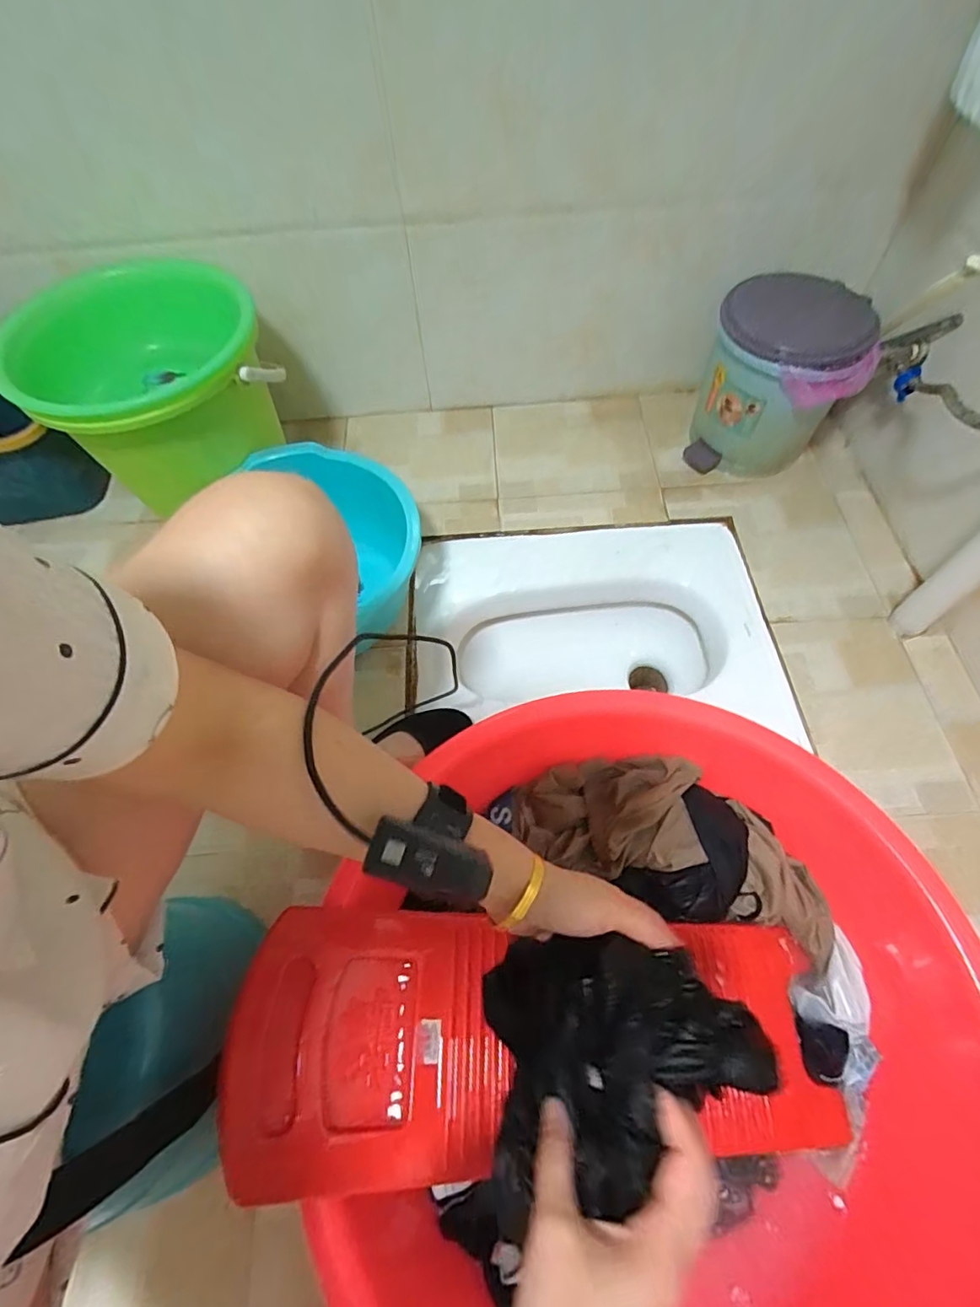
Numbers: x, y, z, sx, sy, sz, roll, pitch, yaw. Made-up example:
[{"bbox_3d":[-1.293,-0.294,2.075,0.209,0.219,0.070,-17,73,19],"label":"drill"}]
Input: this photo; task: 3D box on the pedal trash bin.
[{"bbox_3d":[0.476,-0.452,0.899,0.212,0.244,0.207,11,64,9],"label":"pedal trash bin"}]

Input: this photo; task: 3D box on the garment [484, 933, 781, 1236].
[{"bbox_3d":[0.080,0.247,0.322,0.161,0.077,0.128,-5,62,0],"label":"garment"}]

